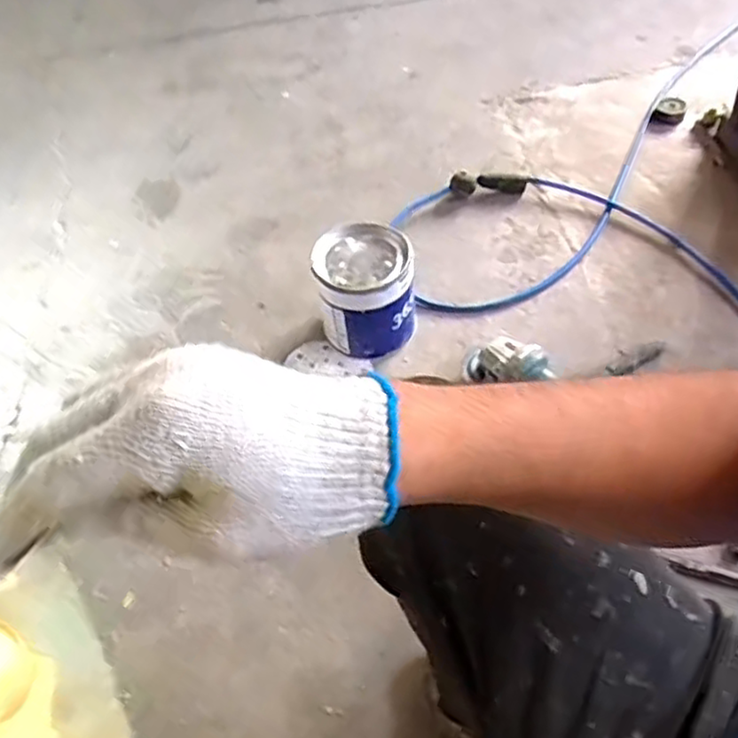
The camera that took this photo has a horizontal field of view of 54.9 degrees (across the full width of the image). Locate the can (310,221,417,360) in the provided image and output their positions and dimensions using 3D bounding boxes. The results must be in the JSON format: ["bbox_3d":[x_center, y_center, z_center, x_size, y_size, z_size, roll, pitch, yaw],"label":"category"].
[{"bbox_3d":[-0.004,-0.122,1.120,0.148,0.150,0.156,-3,52,4],"label":"can"}]

